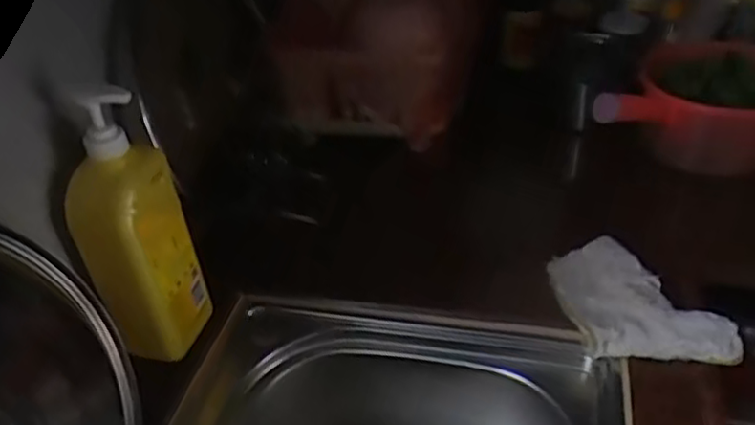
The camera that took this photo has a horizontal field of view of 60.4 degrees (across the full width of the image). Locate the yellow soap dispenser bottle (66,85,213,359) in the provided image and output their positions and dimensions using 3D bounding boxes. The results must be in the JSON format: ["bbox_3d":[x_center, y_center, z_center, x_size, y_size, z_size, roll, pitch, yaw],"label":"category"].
[{"bbox_3d":[-0.233,0.018,0.615,0.071,0.265,0.080,4,38,13],"label":"yellow soap dispenser bottle"}]

